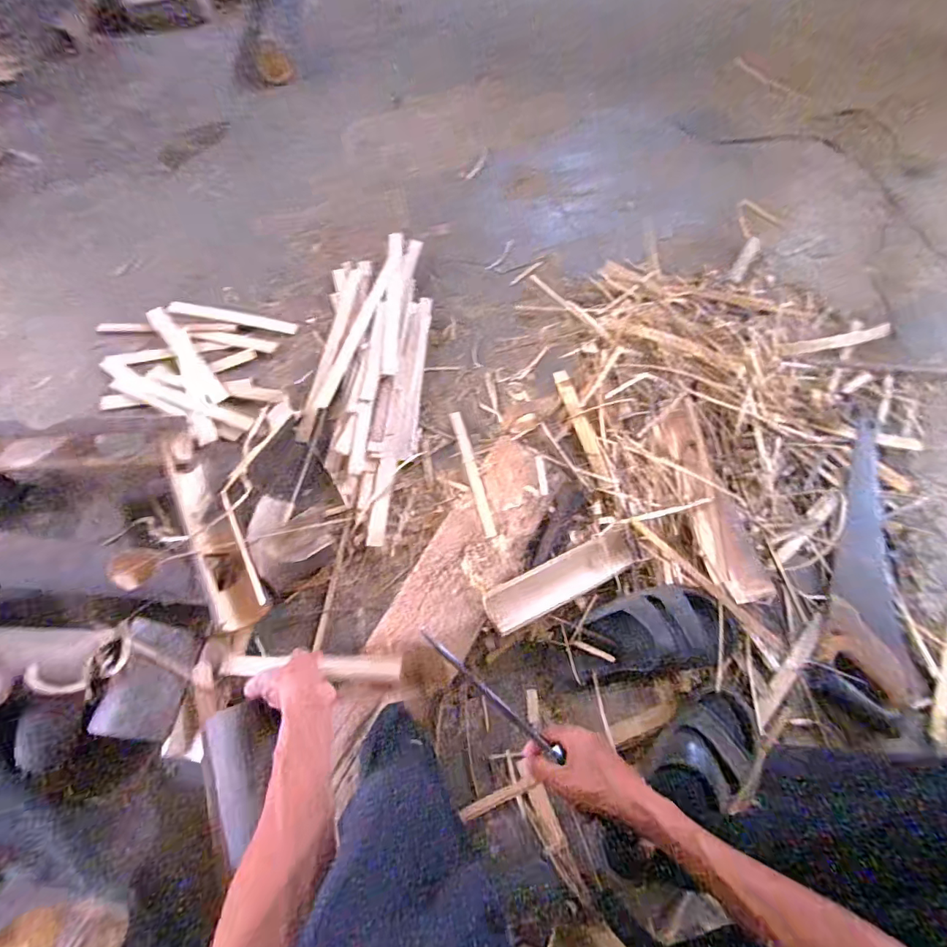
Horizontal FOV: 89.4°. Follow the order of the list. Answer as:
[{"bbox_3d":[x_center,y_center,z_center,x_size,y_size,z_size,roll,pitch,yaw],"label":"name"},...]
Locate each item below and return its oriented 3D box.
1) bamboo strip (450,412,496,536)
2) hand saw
[{"bbox_3d":[-0.001,-0.005,0.744,0.019,0.005,0.231,-16,59,-1],"label":"bamboo strip"},{"bbox_3d":[0.604,0.114,0.705,0.145,0.035,0.494,21,69,7],"label":"hand saw"}]

